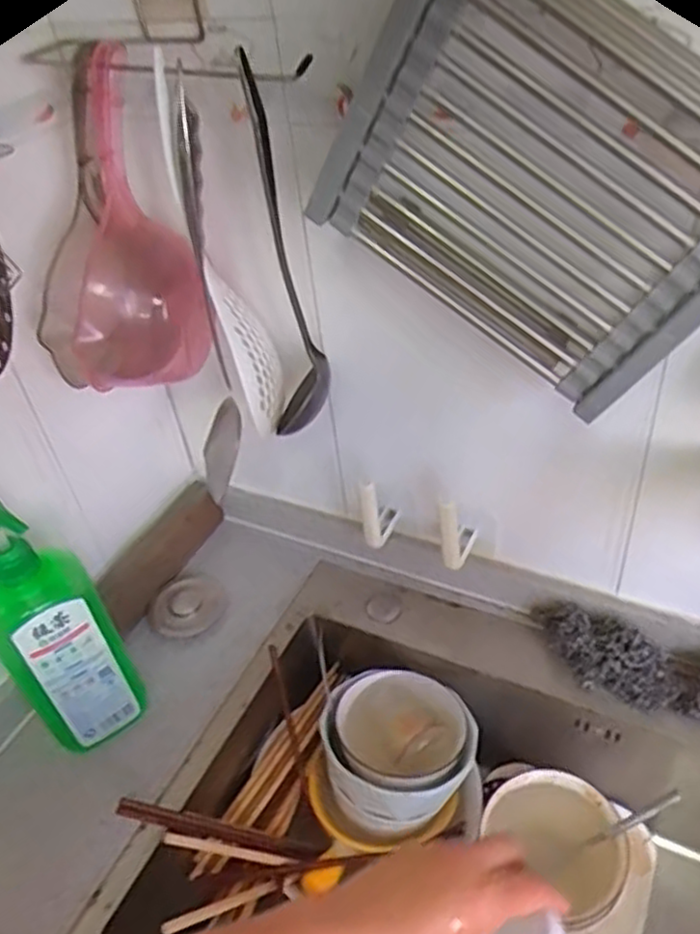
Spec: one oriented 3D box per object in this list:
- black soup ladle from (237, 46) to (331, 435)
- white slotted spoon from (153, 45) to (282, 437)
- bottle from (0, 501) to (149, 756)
[{"bbox_3d":[-0.055,-0.156,0.598,0.053,0.309,0.088,-9,41,-2],"label":"black soup ladle"},{"bbox_3d":[-0.102,-0.168,0.608,0.044,0.288,0.103,-19,42,-14],"label":"white slotted spoon"},{"bbox_3d":[-0.256,0.141,0.629,0.095,0.272,0.064,-34,47,-28],"label":"bottle"}]

